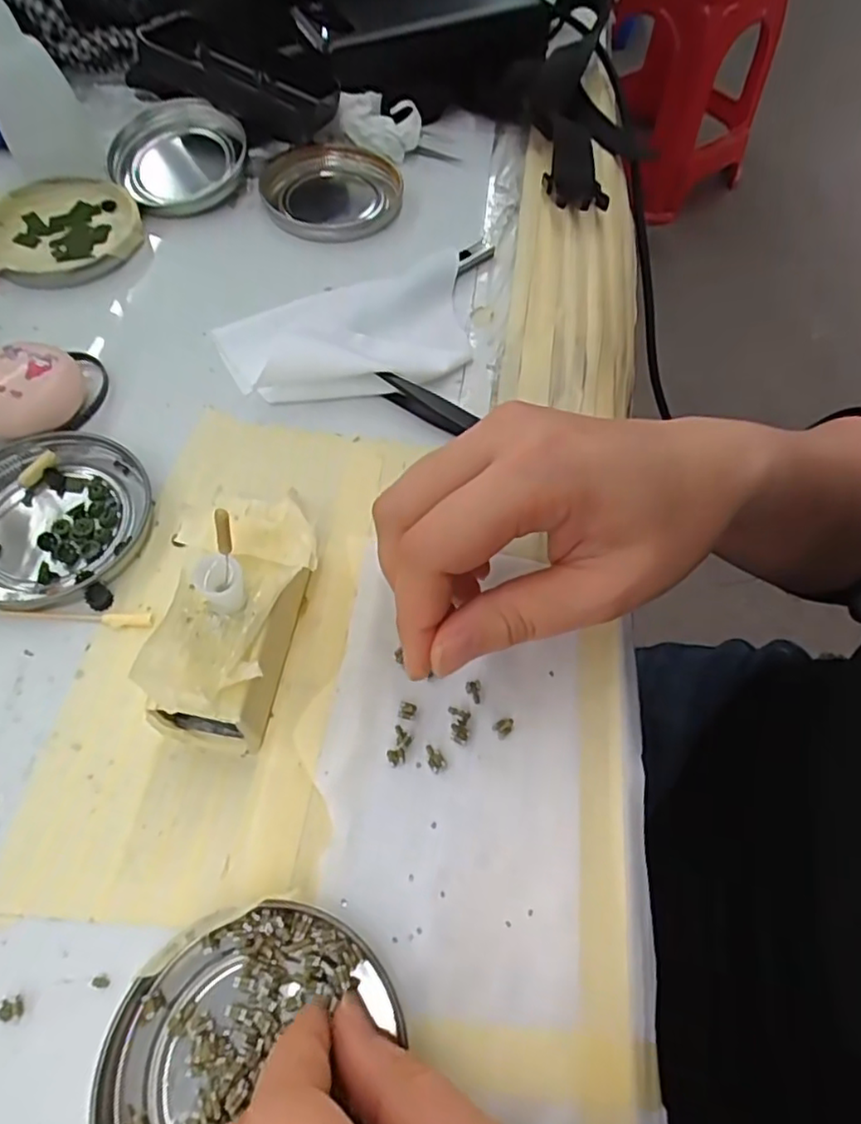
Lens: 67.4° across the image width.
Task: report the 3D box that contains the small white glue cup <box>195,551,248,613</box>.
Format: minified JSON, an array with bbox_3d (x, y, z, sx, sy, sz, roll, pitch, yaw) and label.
[{"bbox_3d":[-0.065,0.007,0.203,0.014,0.017,0.013,1,60,-1],"label":"small white glue cup"}]

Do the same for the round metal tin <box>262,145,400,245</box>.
[{"bbox_3d":[-0.057,-0.211,0.367,0.077,0.008,0.077,3,61,-1],"label":"round metal tin"}]

